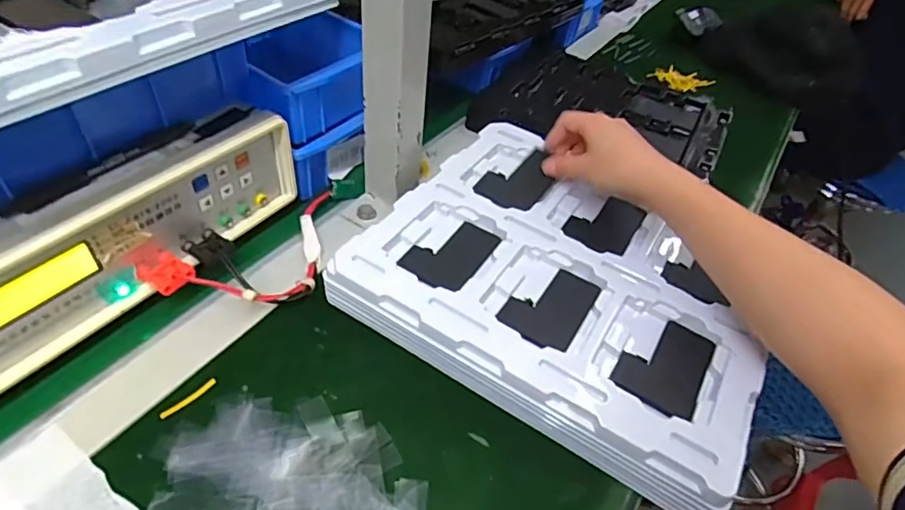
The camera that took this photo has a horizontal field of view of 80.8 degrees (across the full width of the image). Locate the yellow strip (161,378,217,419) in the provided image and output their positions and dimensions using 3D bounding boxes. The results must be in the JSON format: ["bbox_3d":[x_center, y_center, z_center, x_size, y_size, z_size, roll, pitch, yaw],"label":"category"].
[{"bbox_3d":[-0.185,0.100,0.373,0.007,0.004,0.040,37,54,25],"label":"yellow strip"}]

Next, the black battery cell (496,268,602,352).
[{"bbox_3d":[0.078,0.039,0.419,0.056,0.009,0.084,29,49,19],"label":"black battery cell"}]

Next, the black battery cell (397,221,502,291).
[{"bbox_3d":[-0.002,-0.003,0.447,0.056,0.009,0.083,27,48,17],"label":"black battery cell"}]

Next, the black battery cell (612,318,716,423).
[{"bbox_3d":[0.157,0.079,0.389,0.057,0.007,0.083,29,49,19],"label":"black battery cell"}]

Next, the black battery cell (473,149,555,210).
[{"bbox_3d":[0.064,-0.074,0.511,0.056,0.006,0.081,30,61,22],"label":"black battery cell"}]

